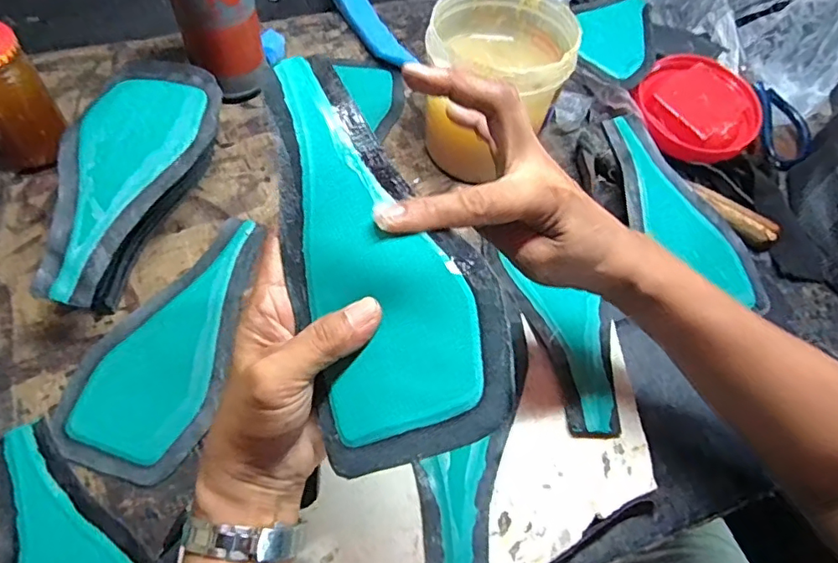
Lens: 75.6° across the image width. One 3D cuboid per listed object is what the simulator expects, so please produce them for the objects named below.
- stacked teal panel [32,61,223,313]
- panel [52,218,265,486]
[{"bbox_3d":[-0.219,-0.078,0.431,0.099,0.063,0.226,3,58,-3],"label":"stacked teal panel"},{"bbox_3d":[-0.182,0.035,0.403,0.100,0.013,0.208,11,58,2],"label":"panel"}]

